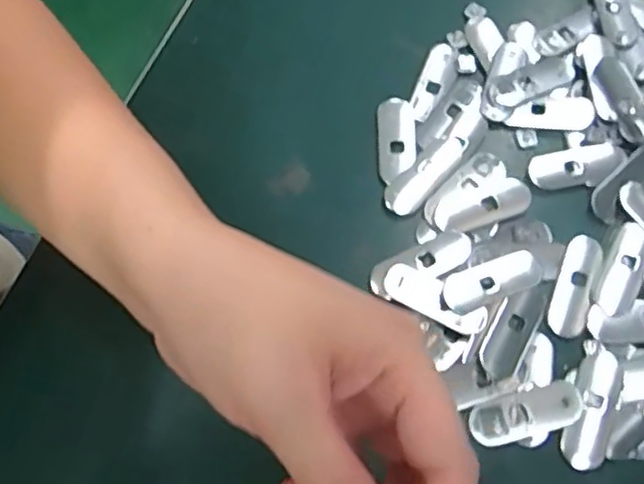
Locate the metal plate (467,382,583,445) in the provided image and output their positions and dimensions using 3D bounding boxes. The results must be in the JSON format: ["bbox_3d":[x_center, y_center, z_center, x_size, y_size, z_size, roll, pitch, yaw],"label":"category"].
[{"bbox_3d":[0.090,0.076,0.297,0.049,0.004,0.017,-16,69,-5],"label":"metal plate"}]

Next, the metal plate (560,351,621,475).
[{"bbox_3d":[0.119,0.074,0.297,0.020,0.005,0.052,17,70,8],"label":"metal plate"}]

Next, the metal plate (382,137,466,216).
[{"bbox_3d":[0.053,-0.035,0.342,0.018,0.004,0.053,43,75,15],"label":"metal plate"}]

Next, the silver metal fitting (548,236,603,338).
[{"bbox_3d":[0.120,0.021,0.320,0.017,0.005,0.049,19,70,8],"label":"silver metal fitting"}]

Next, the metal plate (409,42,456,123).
[{"bbox_3d":[0.061,-0.087,0.366,0.017,0.004,0.050,21,71,9],"label":"metal plate"}]

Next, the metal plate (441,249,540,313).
[{"bbox_3d":[0.080,0.018,0.320,0.050,0.004,0.019,-19,70,-6],"label":"metal plate"}]

